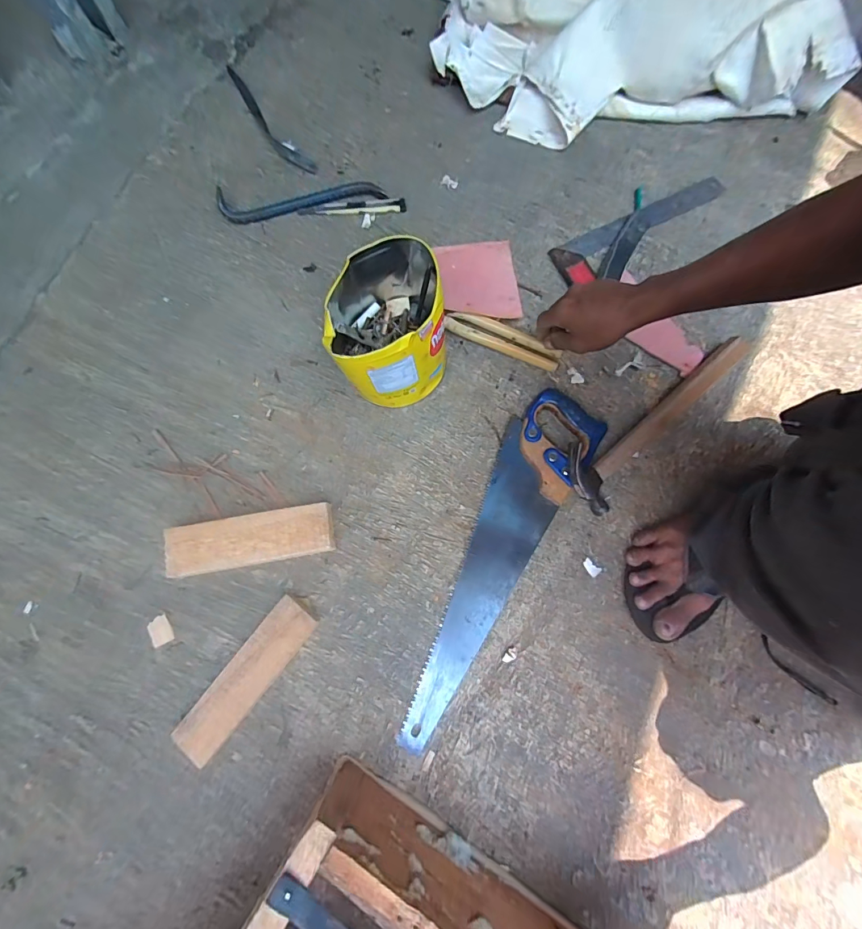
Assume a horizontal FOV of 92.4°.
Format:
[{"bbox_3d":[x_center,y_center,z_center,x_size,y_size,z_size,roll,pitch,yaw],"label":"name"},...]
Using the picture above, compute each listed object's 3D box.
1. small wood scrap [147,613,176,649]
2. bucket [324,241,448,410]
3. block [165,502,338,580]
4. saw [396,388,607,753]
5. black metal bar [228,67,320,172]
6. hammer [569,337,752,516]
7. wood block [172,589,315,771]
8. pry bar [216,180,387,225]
[{"bbox_3d":[-0.355,0.218,0.541,0.026,0.004,0.036,-33,80,-8],"label":"small wood scrap"},{"bbox_3d":[-0.057,-0.182,0.554,0.151,0.149,0.166,-6,77,-2],"label":"bucket"},{"bbox_3d":[-0.238,0.100,0.552,0.214,0.029,0.067,-9,77,-3],"label":"block"},{"bbox_3d":[0.075,0.117,0.550,0.114,0.026,0.487,32,79,7],"label":"saw"},{"bbox_3d":[-0.289,-0.597,0.720,0.039,0.010,0.266,-38,80,-8],"label":"black metal bar"},{"bbox_3d":[0.323,-0.078,0.575,0.345,0.037,0.090,-41,81,-9],"label":"hammer"},{"bbox_3d":[-0.228,0.263,0.515,0.057,0.022,0.208,38,80,8],"label":"wood block"},{"bbox_3d":[-0.208,-0.432,0.674,0.264,0.026,0.042,-9,77,-3],"label":"pry bar"}]

